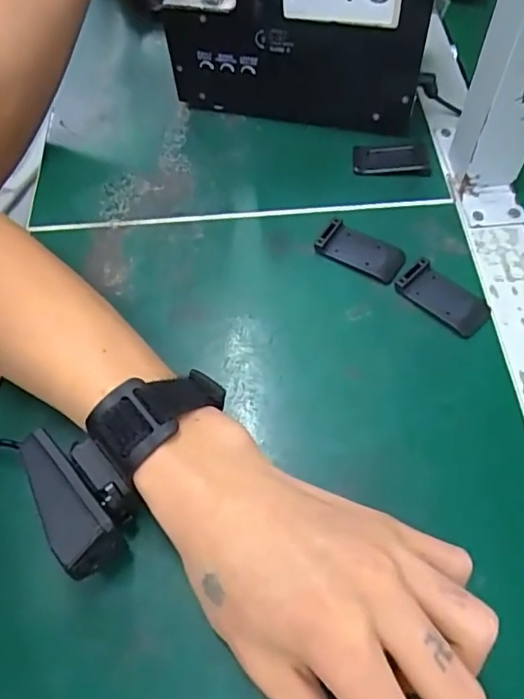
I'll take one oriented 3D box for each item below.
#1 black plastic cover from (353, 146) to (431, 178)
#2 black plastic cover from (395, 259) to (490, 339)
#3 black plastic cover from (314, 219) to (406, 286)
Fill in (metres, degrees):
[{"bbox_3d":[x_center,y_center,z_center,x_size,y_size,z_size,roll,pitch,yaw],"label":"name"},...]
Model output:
[{"bbox_3d":[0.094,-0.140,0.409,0.054,0.005,0.032,-1,59,2],"label":"black plastic cover"},{"bbox_3d":[0.112,-0.032,0.342,0.031,0.009,0.056,-41,66,-19],"label":"black plastic cover"},{"bbox_3d":[0.064,-0.064,0.363,0.055,0.008,0.029,29,65,18],"label":"black plastic cover"}]

